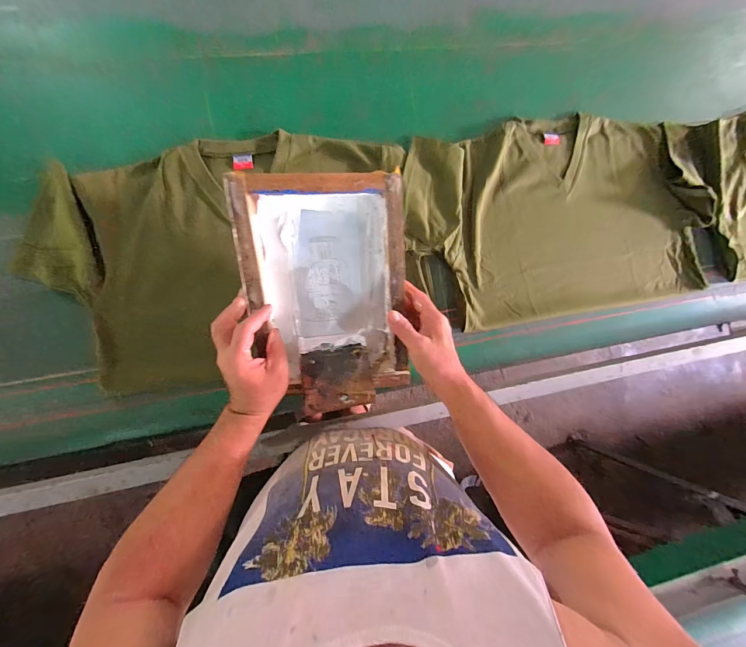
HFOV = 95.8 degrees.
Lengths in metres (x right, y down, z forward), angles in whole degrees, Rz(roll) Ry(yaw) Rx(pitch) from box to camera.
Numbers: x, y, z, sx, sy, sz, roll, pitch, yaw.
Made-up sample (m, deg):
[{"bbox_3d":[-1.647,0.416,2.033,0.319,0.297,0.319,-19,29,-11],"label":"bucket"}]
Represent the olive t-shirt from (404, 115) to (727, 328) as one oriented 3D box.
[{"bbox_3d":[0.346,-0.196,0.623,0.579,0.019,0.352,-10,89,-9],"label":"olive t-shirt"}]

